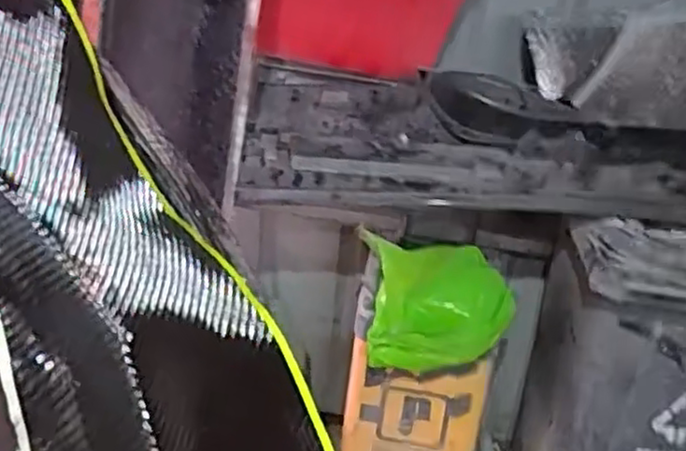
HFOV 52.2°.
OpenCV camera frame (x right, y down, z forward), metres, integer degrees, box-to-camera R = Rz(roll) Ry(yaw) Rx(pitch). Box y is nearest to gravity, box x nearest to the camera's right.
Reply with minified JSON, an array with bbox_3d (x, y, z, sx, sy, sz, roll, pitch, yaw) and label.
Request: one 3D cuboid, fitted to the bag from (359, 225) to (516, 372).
[{"bbox_3d":[0.174,0.157,1.405,0.314,0.204,0.198,9,23,6],"label":"bag"}]

